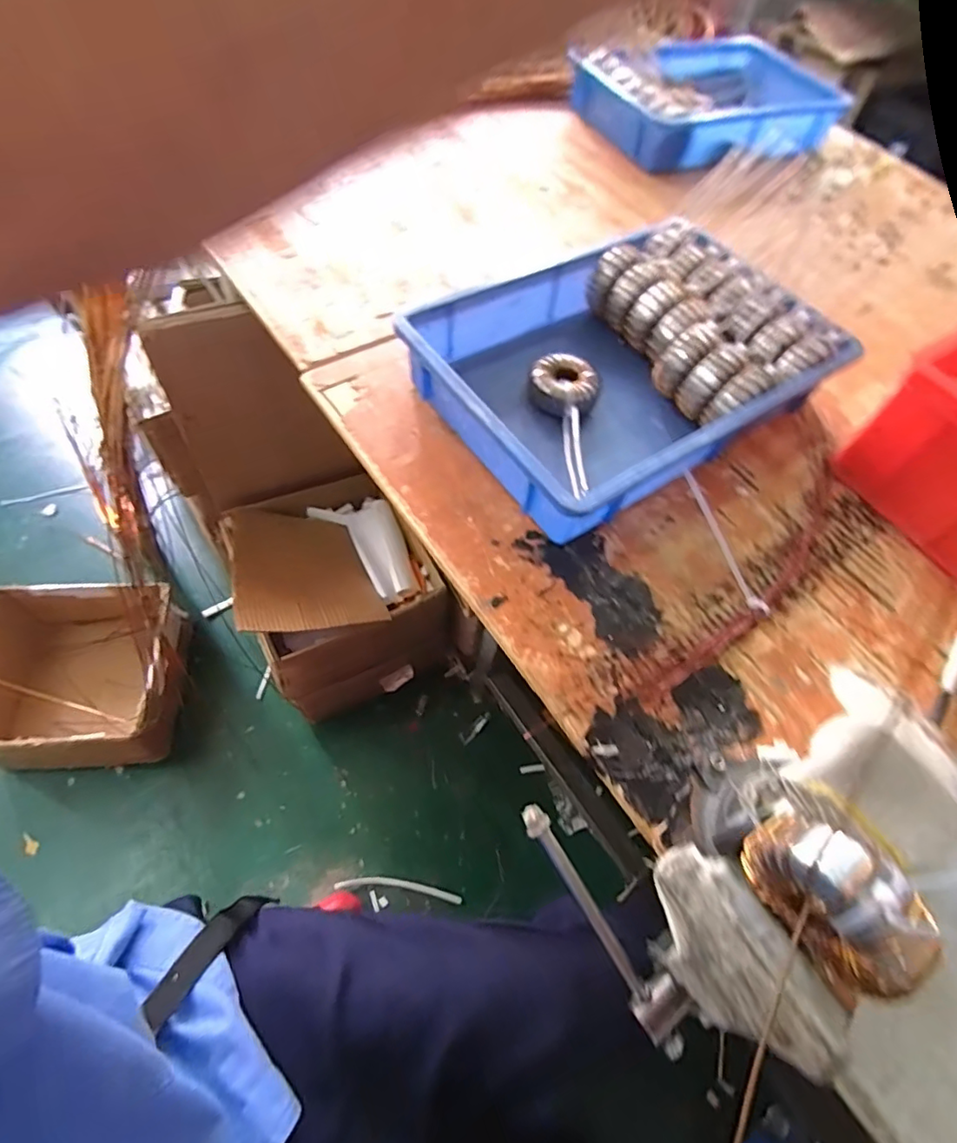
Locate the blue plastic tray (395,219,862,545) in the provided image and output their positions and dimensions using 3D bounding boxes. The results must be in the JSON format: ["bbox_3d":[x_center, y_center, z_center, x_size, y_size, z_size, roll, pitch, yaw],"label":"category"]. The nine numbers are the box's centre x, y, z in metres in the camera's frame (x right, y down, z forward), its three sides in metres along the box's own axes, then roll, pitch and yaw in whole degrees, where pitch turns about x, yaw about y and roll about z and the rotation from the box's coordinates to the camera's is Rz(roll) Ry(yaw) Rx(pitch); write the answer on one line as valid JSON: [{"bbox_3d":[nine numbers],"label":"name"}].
[{"bbox_3d":[0.156,-0.222,0.610,0.398,0.087,0.282,-31,68,-22],"label":"blue plastic tray"}]

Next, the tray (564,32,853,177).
[{"bbox_3d":[0.415,-0.835,0.992,0.451,0.077,0.299,-16,63,-15],"label":"tray"}]

